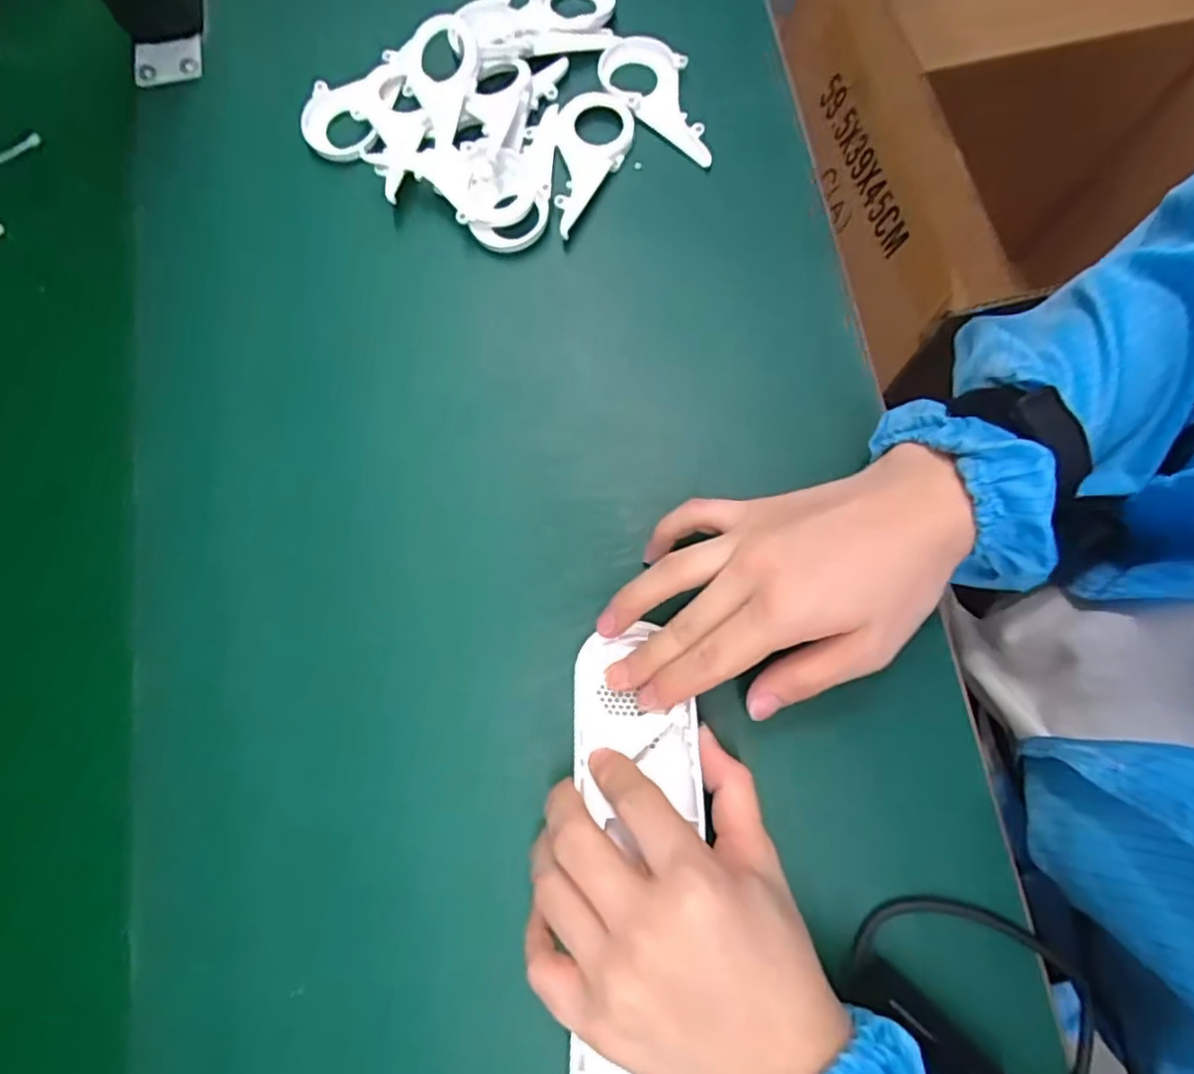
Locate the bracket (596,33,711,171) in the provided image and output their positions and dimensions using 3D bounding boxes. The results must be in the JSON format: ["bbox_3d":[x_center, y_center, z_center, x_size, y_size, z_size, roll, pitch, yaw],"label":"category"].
[{"bbox_3d":[0.040,-0.253,0.380,0.091,0.009,0.043,43,81,9],"label":"bracket"}]

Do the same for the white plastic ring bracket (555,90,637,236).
[{"bbox_3d":[-0.001,-0.208,0.370,0.043,0.007,0.088,0,77,0],"label":"white plastic ring bracket"}]

